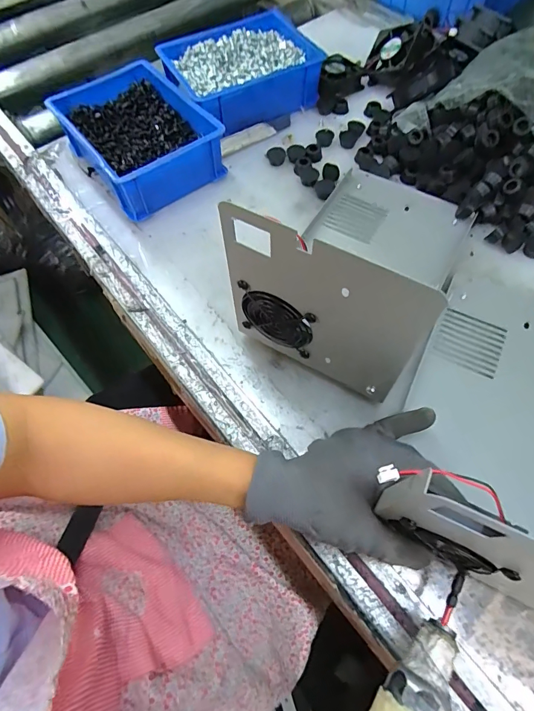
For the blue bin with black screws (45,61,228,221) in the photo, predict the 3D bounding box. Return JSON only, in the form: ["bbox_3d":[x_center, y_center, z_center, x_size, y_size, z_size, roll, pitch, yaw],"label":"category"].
[{"bbox_3d":[-0.157,-0.276,0.502,0.151,0.065,0.192,-35,67,-14],"label":"blue bin with black screws"}]

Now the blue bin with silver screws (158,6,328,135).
[{"bbox_3d":[-0.034,-0.401,0.566,0.205,0.062,0.155,-29,66,-11],"label":"blue bin with silver screws"}]

